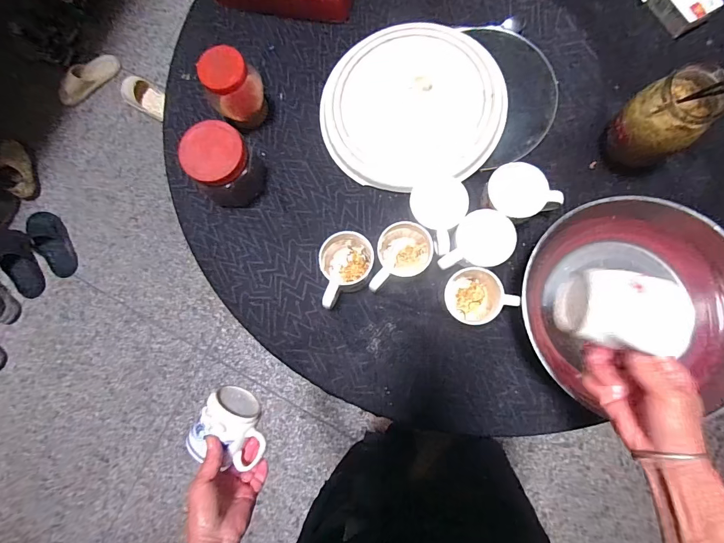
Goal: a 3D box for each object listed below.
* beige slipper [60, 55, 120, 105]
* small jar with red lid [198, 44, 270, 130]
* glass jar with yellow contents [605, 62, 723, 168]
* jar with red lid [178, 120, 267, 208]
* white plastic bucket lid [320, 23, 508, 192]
[{"bbox_3d":[-1.051,-0.744,1.442,0.099,0.058,0.262,43,86,7],"label":"beige slipper"},{"bbox_3d":[-0.205,-0.300,0.624,0.077,0.130,0.074,0,82,3],"label":"small jar with red lid"},{"bbox_3d":[0.430,-0.216,0.540,0.088,0.125,0.094,0,82,3],"label":"glass jar with yellow contents"},{"bbox_3d":[-0.221,-0.171,0.611,0.101,0.112,0.103,0,82,3],"label":"jar with red lid"},{"bbox_3d":[0.082,-0.282,0.636,0.298,0.037,0.296,-1,82,6],"label":"white plastic bucket lid"}]

